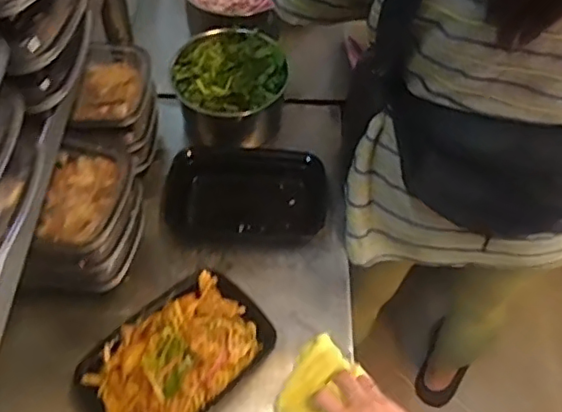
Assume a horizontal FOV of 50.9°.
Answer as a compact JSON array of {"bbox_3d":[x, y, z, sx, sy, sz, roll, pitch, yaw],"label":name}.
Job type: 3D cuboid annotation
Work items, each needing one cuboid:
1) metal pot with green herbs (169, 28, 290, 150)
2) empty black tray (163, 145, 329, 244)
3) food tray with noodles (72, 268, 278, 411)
[{"bbox_3d":[-0.073,-0.168,0.849,0.157,0.099,0.151,2,56,-2],"label":"metal pot with green herbs"},{"bbox_3d":[-0.046,-0.016,0.785,0.213,0.049,0.118,3,56,-2],"label":"empty black tray"},{"bbox_3d":[-0.115,0.168,0.649,0.204,0.064,0.136,-39,66,-25],"label":"food tray with noodles"}]

